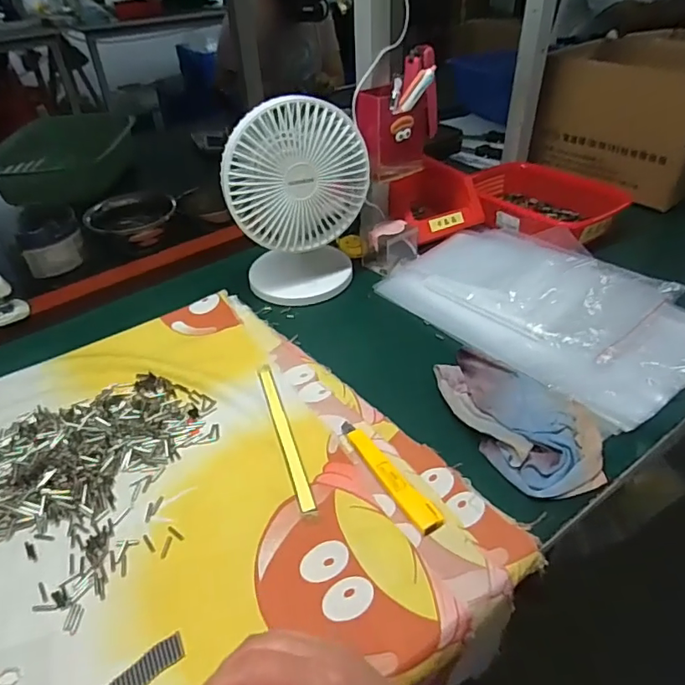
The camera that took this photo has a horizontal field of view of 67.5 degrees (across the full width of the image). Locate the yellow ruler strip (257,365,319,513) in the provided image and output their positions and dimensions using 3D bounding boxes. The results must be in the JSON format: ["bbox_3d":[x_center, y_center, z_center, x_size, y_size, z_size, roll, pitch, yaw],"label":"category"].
[{"bbox_3d":[-0.055,0.081,0.478,0.013,0.004,0.183,-14,41,-13],"label":"yellow ruler strip"}]

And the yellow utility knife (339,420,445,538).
[{"bbox_3d":[0.035,0.108,0.432,0.019,0.011,0.127,-24,43,-23],"label":"yellow utility knife"}]

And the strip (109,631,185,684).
[{"bbox_3d":[-0.133,0.215,0.325,0.069,0.004,0.018,-30,46,-29],"label":"strip"}]

